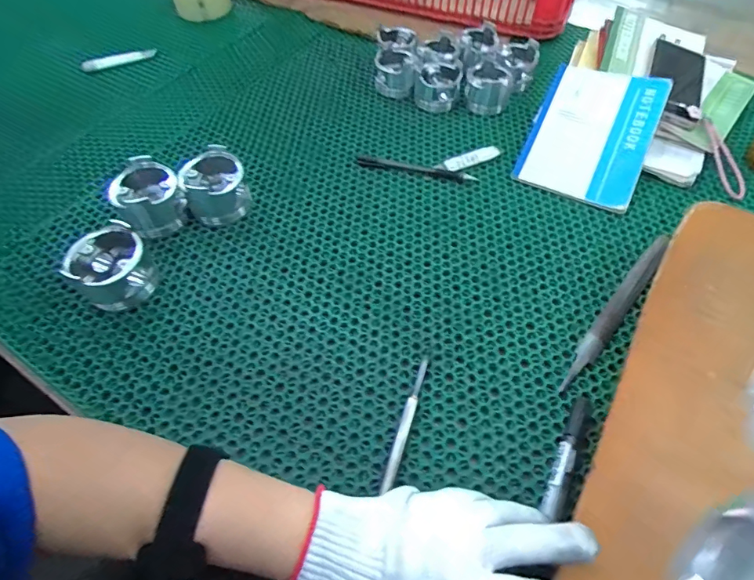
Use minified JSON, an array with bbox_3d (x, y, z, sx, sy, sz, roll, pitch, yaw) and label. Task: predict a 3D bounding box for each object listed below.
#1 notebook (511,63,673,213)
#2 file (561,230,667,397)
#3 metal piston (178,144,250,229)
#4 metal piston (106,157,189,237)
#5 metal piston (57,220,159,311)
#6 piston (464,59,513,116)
[{"bbox_3d":[0.274,-0.202,0.568,0.139,0.010,0.197,22,75,18],"label":"notebook"},{"bbox_3d":[0.249,0.014,0.454,0.020,0.008,0.234,35,62,23],"label":"file"},{"bbox_3d":[-0.183,-0.113,0.508,0.068,0.066,0.068,0,55,0],"label":"metal piston"},{"bbox_3d":[-0.251,-0.102,0.487,0.070,0.056,0.065,0,55,0],"label":"metal piston"},{"bbox_3d":[-0.260,-0.022,0.436,0.072,0.055,0.066,0,55,0],"label":"metal piston"},{"bbox_3d":[0.159,-0.289,0.636,0.062,0.048,0.063,20,57,14],"label":"piston"}]

